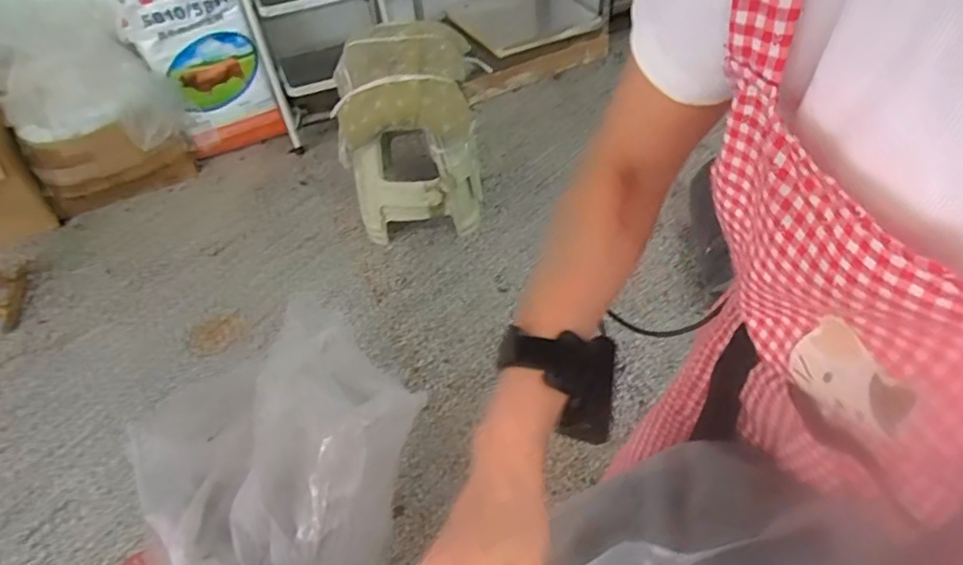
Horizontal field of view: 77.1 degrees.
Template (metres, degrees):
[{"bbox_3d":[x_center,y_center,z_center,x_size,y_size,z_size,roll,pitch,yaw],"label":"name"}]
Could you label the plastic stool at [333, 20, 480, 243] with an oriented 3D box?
[{"bbox_3d":[-0.202,-0.414,1.750,0.368,0.553,0.337,-7,47,0],"label":"plastic stool"}]

